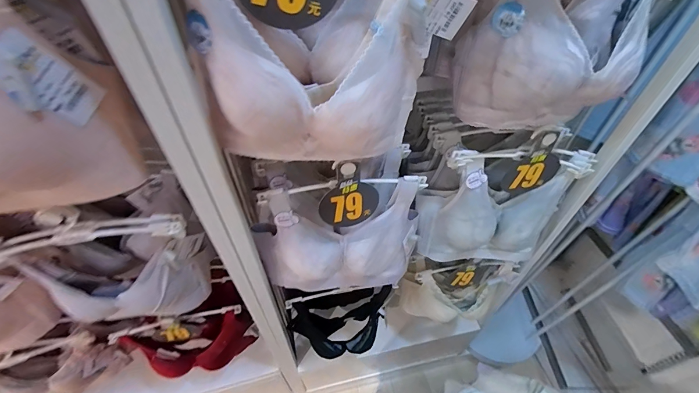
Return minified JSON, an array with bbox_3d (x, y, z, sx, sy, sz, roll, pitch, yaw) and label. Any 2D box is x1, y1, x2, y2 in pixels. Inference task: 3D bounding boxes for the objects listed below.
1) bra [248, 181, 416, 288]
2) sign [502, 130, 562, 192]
[{"bbox_3d":[-0.016,0.083,0.630,0.304,0.275,0.093,-7,51,-6],"label":"bra"},{"bbox_3d":[0.315,-0.053,0.568,0.091,0.131,0.011,-9,51,-8],"label":"sign"}]

